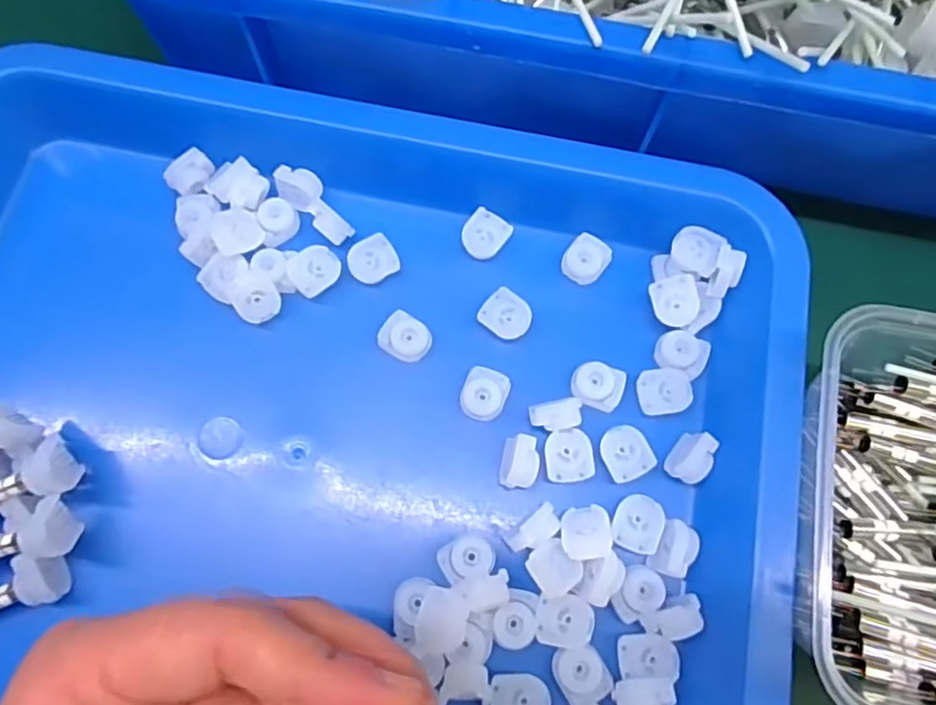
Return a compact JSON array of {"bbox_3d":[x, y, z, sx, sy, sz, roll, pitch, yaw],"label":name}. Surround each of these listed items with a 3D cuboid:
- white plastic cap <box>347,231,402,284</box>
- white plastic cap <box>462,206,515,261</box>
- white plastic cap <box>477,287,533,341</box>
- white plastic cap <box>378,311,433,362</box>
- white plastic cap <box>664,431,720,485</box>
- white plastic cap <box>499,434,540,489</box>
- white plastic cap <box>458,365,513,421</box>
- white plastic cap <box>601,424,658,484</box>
[{"bbox_3d":[-0.038,-0.037,0.253,0.019,0.005,0.016,-32,77,-10],"label":"white plastic cap"},{"bbox_3d":[0.006,-0.047,0.258,0.016,0.006,0.018,38,77,9],"label":"white plastic cap"},{"bbox_3d":[0.015,-0.014,0.249,0.019,0.007,0.017,35,79,8],"label":"white plastic cap"},{"bbox_3d":[-0.024,-0.005,0.245,0.019,0.007,0.017,32,76,8],"label":"white plastic cap"},{"bbox_3d":[0.080,0.037,0.229,0.012,0.012,0.018,30,75,8],"label":"white plastic cap"},{"bbox_3d":[0.018,0.039,0.227,0.013,0.015,0.018,12,74,3],"label":"white plastic cap"},{"bbox_3d":[0.006,0.016,0.240,0.016,0.007,0.019,19,74,5],"label":"white plastic cap"},{"bbox_3d":[0.057,0.036,0.231,0.017,0.004,0.019,-25,76,-8],"label":"white plastic cap"}]

